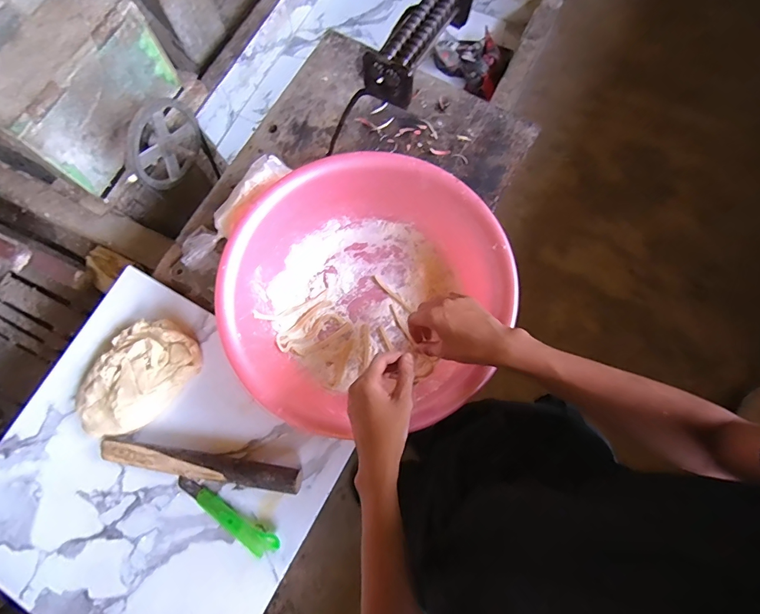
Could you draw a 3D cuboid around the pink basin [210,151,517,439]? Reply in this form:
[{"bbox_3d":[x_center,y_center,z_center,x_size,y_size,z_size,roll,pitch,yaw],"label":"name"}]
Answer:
[{"bbox_3d":[-0.029,-0.026,0.621,0.369,0.114,0.401,-1,74,2],"label":"pink basin"}]

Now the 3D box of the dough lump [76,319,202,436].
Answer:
[{"bbox_3d":[-0.376,0.110,0.611,0.132,0.040,0.190,33,78,11],"label":"dough lump"}]

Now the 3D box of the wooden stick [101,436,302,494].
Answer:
[{"bbox_3d":[-0.266,0.231,0.583,0.298,0.026,0.038,8,74,4],"label":"wooden stick"}]

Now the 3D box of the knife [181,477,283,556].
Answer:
[{"bbox_3d":[-0.224,0.302,0.581,0.174,0.013,0.031,29,77,10],"label":"knife"}]

